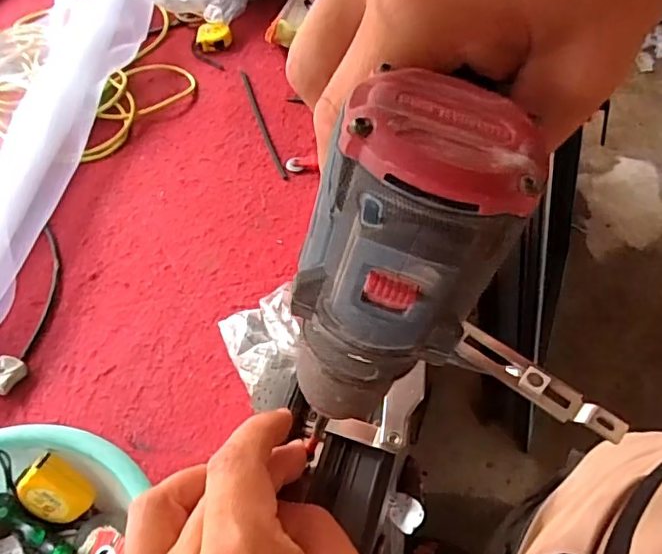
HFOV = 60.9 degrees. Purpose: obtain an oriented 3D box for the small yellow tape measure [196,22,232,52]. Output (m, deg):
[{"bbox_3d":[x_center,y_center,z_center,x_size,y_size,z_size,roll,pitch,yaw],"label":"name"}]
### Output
[{"bbox_3d":[-0.241,-0.496,1.159,0.074,0.037,0.063,-12,53,-5],"label":"small yellow tape measure"}]

